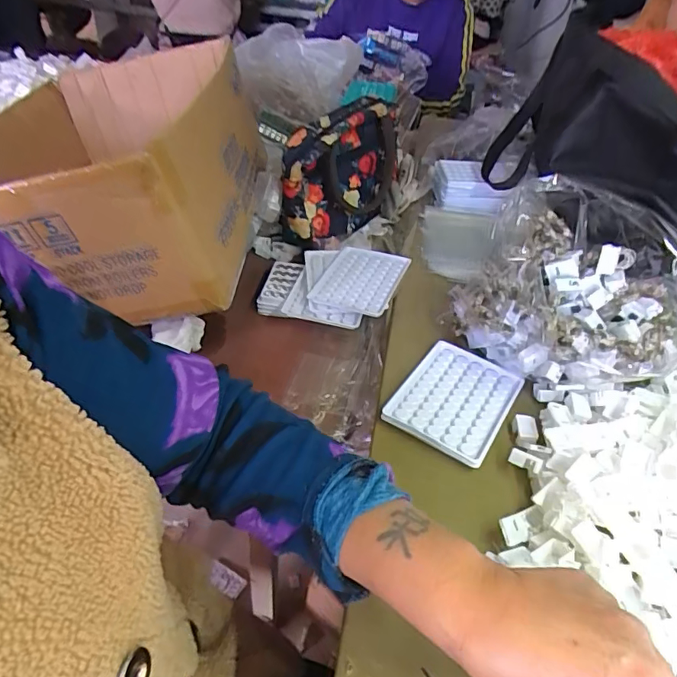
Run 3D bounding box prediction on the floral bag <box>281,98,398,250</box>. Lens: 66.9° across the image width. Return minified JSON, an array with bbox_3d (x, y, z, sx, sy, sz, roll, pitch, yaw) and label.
[{"bbox_3d":[0.012,-0.237,0.719,0.081,0.145,0.231,24,44,21],"label":"floral bag"}]

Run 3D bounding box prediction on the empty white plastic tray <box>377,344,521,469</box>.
[{"bbox_3d":[0.110,0.055,0.485,0.096,0.009,0.126,25,45,22],"label":"empty white plastic tray"}]

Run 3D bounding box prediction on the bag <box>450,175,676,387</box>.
[{"bbox_3d":[0.230,-0.042,0.497,0.213,0.143,0.158,25,45,22],"label":"bag"}]

